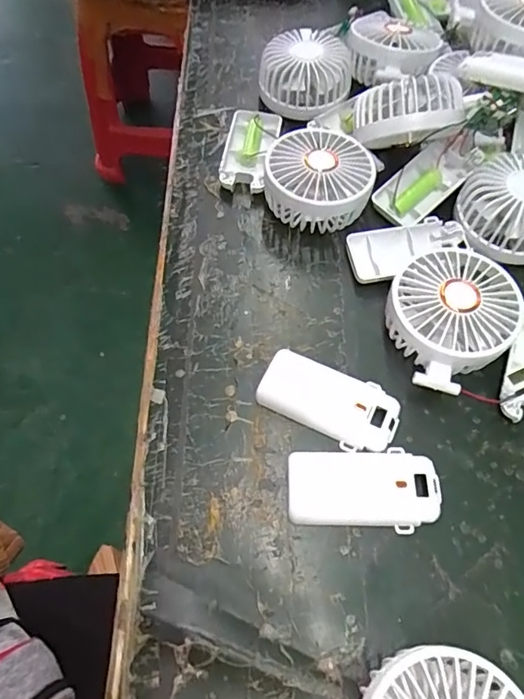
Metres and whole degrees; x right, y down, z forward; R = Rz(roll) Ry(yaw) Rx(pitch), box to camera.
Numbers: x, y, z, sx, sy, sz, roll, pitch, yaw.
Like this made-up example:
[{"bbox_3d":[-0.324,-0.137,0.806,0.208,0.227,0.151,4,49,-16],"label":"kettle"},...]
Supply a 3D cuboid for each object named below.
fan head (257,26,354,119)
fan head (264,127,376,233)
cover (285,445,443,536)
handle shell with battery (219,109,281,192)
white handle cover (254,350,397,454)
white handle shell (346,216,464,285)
[{"bbox_3d":[0.041,-0.262,0.463,0.085,0.036,0.085,5,62,0],"label":"fan head"},{"bbox_3d":[0.045,-0.135,0.400,0.082,0.044,0.078,1,62,-2],"label":"fan head"},{"bbox_3d":[0.063,0.086,0.307,0.091,0.015,0.046,1,62,-3],"label":"cover"},{"bbox_3d":[-0.012,-0.178,0.440,0.044,0.015,0.092,9,62,2],"label":"handle shell with battery"},{"bbox_3d":[0.045,0.035,0.335,0.092,0.017,0.044,27,64,11],"label":"white handle cover"},{"bbox_3d":[0.114,-0.078,0.390,0.093,0.018,0.045,-12,63,-9],"label":"white handle shell"}]

